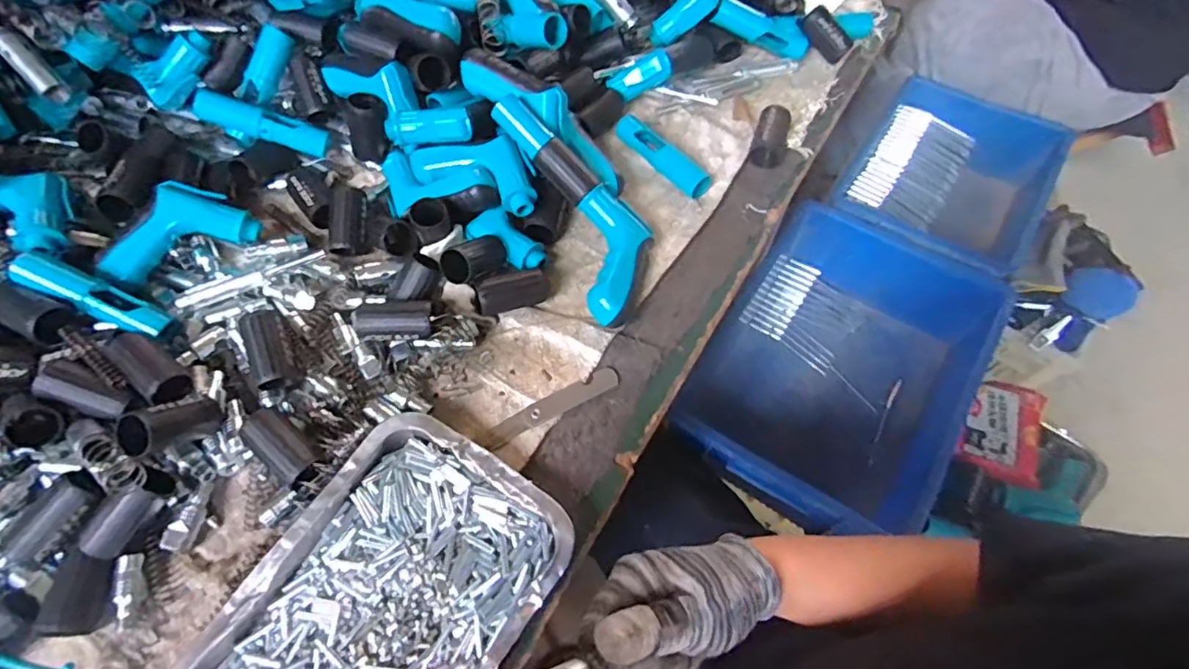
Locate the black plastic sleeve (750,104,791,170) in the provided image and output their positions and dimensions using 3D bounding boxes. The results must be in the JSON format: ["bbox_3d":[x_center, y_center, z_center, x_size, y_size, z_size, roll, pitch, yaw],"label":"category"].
[{"bbox_3d":[0.191,-0.214,0.616,0.035,0.030,0.066,16,64,7],"label":"black plastic sleeve"}]

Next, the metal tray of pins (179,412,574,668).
[{"bbox_3d":[-0.150,0.201,0.410,0.179,0.040,0.256,31,67,14],"label":"metal tray of pins"}]

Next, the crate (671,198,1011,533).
[{"bbox_3d":[0.338,0.048,0.765,0.333,0.159,0.431,29,66,13],"label":"crate"}]

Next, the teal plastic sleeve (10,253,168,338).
[{"bbox_3d":[-0.428,-0.033,0.487,0.122,0.021,0.028,29,66,-13],"label":"teal plastic sleeve"}]

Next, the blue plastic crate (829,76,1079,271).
[{"bbox_3d":[0.552,-0.213,0.944,0.279,0.196,0.336,33,67,15],"label":"blue plastic crate"}]

